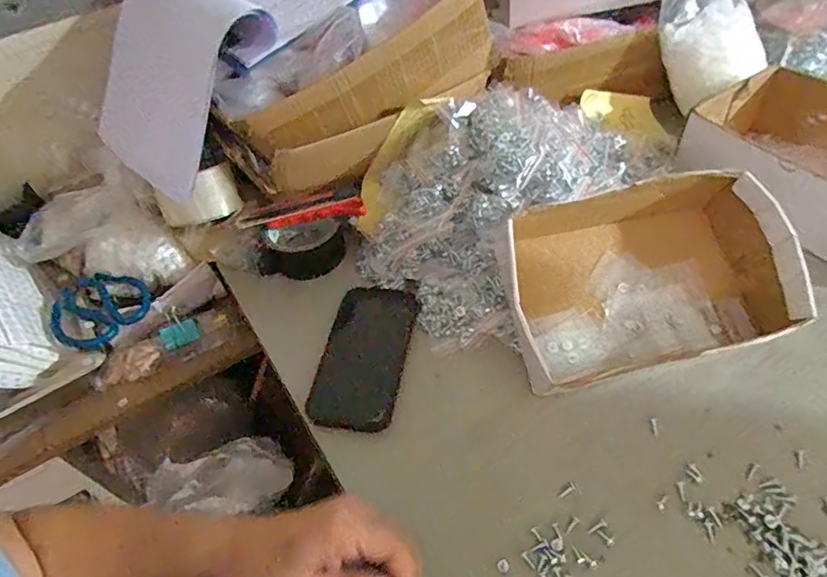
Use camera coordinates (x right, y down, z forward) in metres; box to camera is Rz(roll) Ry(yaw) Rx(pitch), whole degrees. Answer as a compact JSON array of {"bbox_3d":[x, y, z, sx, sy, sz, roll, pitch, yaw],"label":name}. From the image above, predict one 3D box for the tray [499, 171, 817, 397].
[{"bbox_3d":[0.223,-0.010,0.490,0.250,0.083,0.174,-10,70,-5],"label":"tray"}]

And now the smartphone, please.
[{"bbox_3d":[-0.049,0.060,0.523,0.082,0.009,0.163,6,50,12],"label":"smartphone"}]

